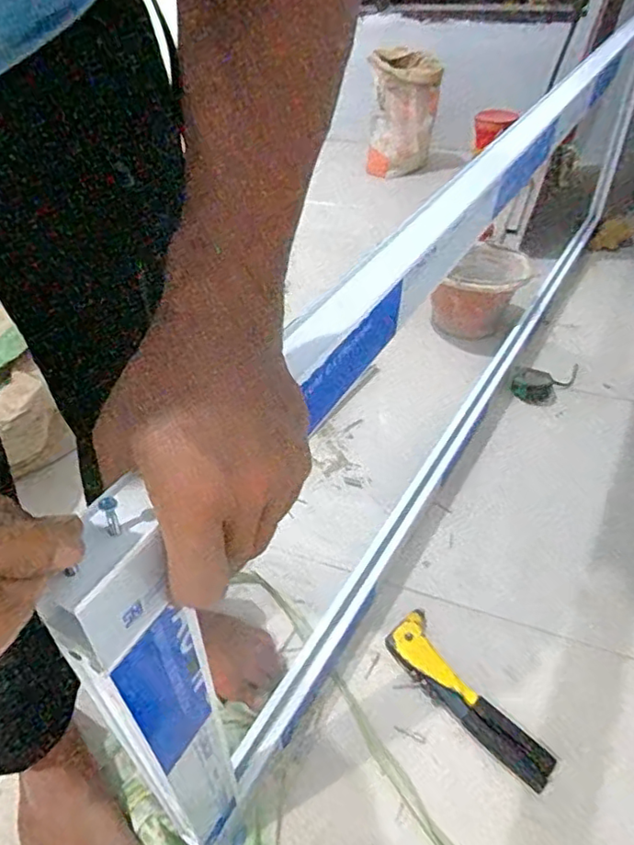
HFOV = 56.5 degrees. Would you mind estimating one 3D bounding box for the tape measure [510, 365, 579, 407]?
[{"bbox_3d":[0.473,-0.084,1.254,0.118,0.042,0.098,-34,50,-31],"label":"tape measure"}]

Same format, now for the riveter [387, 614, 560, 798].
[{"bbox_3d":[0.185,0.354,0.755,0.068,0.020,0.246,-25,45,-23],"label":"riveter"}]

